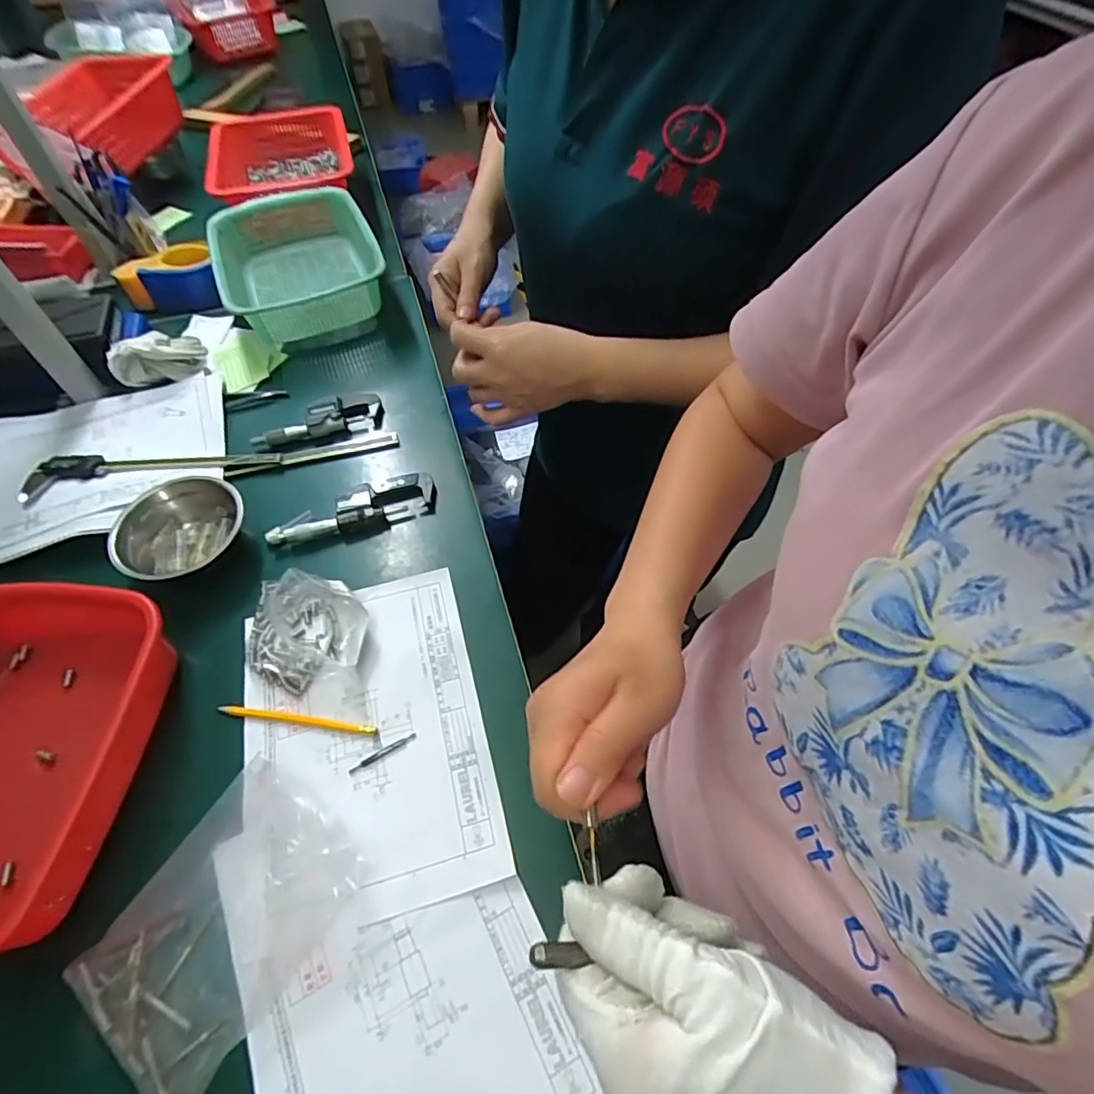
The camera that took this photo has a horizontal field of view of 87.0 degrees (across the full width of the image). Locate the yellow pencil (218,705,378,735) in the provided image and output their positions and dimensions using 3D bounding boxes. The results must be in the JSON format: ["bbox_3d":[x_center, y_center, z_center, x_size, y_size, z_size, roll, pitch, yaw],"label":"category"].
[{"bbox_3d":[-0.228,0.158,0.529,0.145,0.007,0.009,6,55,5],"label":"yellow pencil"}]

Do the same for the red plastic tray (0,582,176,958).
[{"bbox_3d":[-0.460,0.176,0.478,0.208,0.074,0.288,4,55,3],"label":"red plastic tray"}]

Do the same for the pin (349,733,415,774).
[{"bbox_3d":[-0.146,0.182,0.510,0.061,0.004,0.007,-27,59,-17],"label":"pin"}]

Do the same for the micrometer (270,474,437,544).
[{"bbox_3d":[-0.219,-0.046,0.651,0.180,0.021,0.057,-15,56,-10],"label":"micrometer"}]

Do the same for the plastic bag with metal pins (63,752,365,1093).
[{"bbox_3d":[-0.247,0.283,0.435,0.135,0.025,0.185,30,61,20],"label":"plastic bag with metal pins"}]

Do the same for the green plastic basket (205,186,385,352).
[{"bbox_3d":[-0.359,-0.406,0.848,0.215,0.096,0.275,-20,57,-13],"label":"green plastic basket"}]

